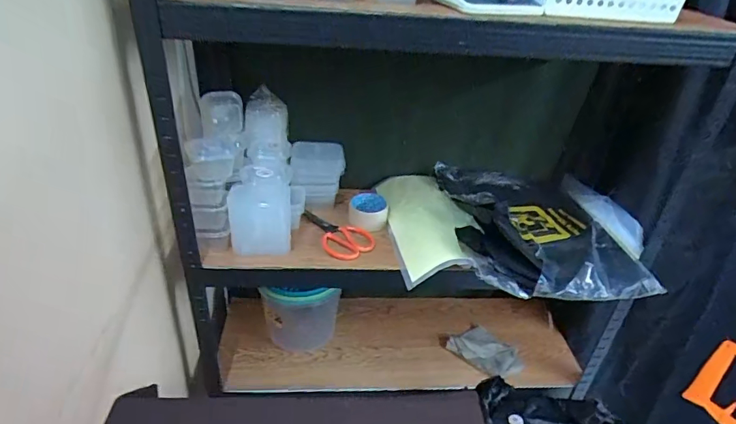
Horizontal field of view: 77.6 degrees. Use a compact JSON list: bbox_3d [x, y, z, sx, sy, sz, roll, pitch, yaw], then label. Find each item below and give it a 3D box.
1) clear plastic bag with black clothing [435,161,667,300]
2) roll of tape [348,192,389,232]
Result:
[{"bbox_3d":[0.354,0.012,0.955,0.382,0.085,0.406,3,32,-3],"label":"clear plastic bag with black clothing"},{"bbox_3d":[0.002,-0.005,0.988,0.084,0.043,0.078,6,32,1],"label":"roll of tape"}]

